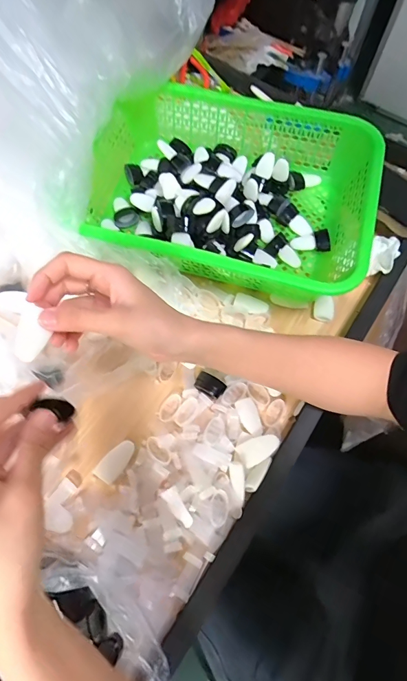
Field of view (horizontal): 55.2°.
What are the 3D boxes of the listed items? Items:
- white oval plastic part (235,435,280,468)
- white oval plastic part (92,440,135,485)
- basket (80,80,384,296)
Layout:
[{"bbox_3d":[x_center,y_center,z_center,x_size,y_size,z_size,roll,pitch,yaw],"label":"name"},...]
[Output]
[{"bbox_3d":[0.057,0.112,0.404,0.044,0.010,0.024,-27,69,-14],"label":"white oval plastic part"},{"bbox_3d":[-0.089,0.122,0.397,0.023,0.005,0.045,33,68,12],"label":"white oval plastic part"},{"bbox_3d":[0.028,-0.188,0.500,0.342,0.088,0.263,17,65,5],"label":"basket"}]

